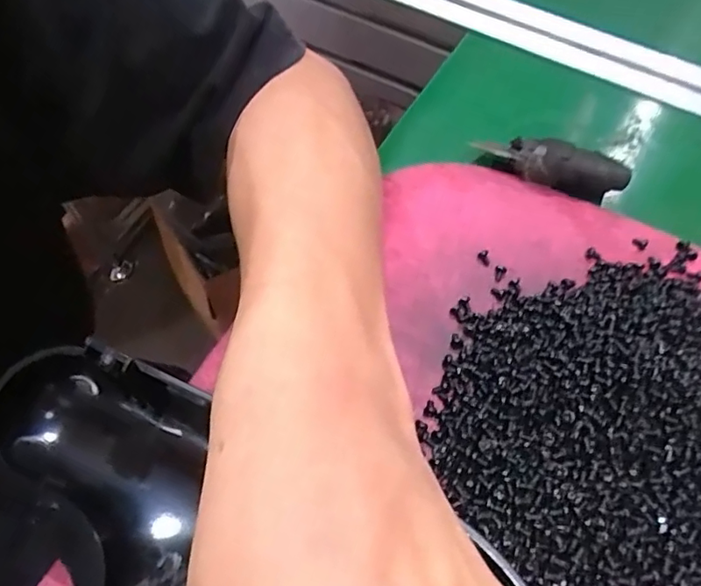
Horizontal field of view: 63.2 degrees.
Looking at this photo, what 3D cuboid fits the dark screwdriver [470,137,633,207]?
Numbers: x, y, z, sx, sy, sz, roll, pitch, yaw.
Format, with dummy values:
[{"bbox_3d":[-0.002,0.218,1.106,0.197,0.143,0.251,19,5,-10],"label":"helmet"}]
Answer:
[{"bbox_3d":[0.095,-0.061,0.270,0.069,0.018,0.017,15,61,11],"label":"dark screwdriver"}]

